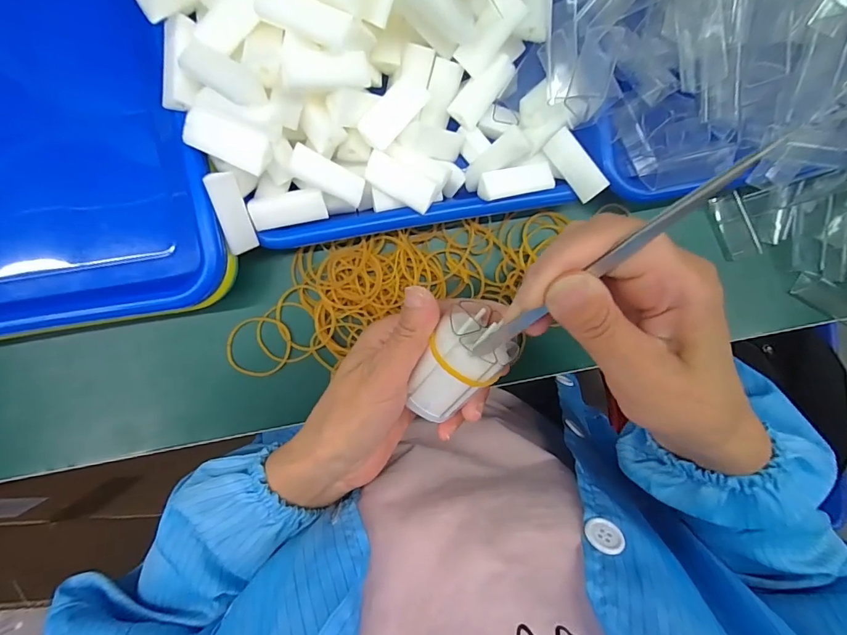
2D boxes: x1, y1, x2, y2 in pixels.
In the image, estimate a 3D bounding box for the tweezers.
[{"bbox_3d":[0.067,-0.018,0.167,0.008,0.005,0.132,46,126,-4],"label":"tweezers"}]

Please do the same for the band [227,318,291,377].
[{"bbox_3d":[-0.114,0.021,0.302,0.040,0.004,0.042,0,94,-2],"label":"band"}]

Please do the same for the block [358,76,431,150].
[{"bbox_3d":[-0.017,-0.121,0.255,0.020,0.010,0.044,41,91,-4],"label":"block"}]

